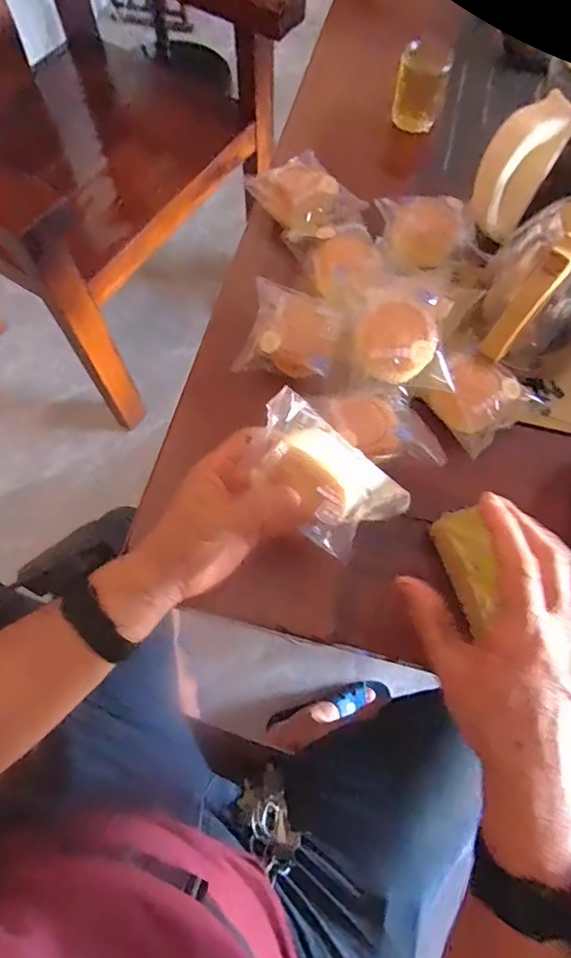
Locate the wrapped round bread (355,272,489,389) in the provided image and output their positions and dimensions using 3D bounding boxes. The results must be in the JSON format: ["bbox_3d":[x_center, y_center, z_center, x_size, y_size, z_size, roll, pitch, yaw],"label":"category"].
[{"bbox_3d":[0.116,-0.130,0.459,0.100,0.054,0.091,0,69,-1],"label":"wrapped round bread"}]

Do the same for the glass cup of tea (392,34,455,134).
[{"bbox_3d":[0.168,-0.489,0.620,0.056,0.079,0.063,11,69,3],"label":"glass cup of tea"}]

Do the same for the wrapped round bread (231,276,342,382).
[{"bbox_3d":[0.004,-0.139,0.492,0.090,0.030,0.088,22,106,9],"label":"wrapped round bread"}]

